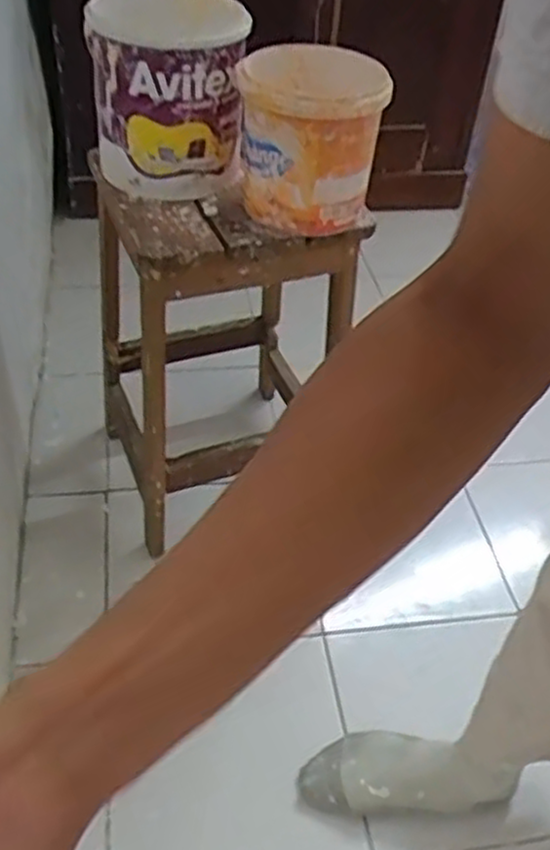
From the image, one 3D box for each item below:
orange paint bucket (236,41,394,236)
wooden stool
[{"bbox_3d":[0.037,-0.323,0.880,0.147,0.155,0.143,4,44,-4],"label":"orange paint bucket"},{"bbox_3d":[-0.085,-0.117,1.127,0.346,0.493,0.306,-21,51,-27],"label":"wooden stool"}]

